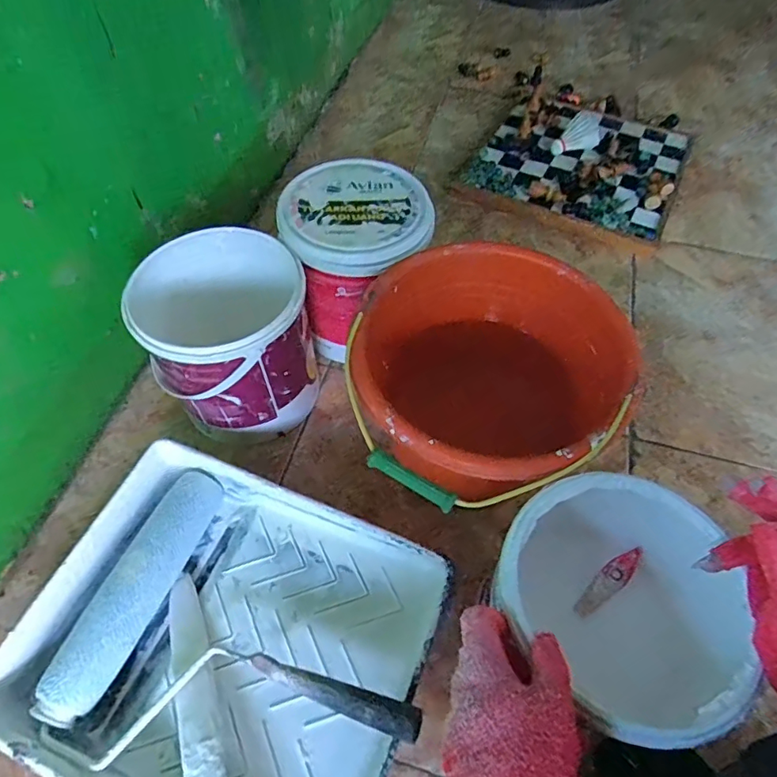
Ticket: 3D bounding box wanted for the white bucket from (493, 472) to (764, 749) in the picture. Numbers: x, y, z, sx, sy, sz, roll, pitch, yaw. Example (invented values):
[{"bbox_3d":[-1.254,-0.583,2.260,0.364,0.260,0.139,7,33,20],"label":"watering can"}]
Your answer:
[{"bbox_3d":[0.171,0.185,0.433,0.174,0.166,0.168,0,57,-1],"label":"white bucket"}]

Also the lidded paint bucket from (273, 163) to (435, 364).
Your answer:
[{"bbox_3d":[-0.039,-0.153,0.675,0.171,0.199,0.173,0,56,0],"label":"lidded paint bucket"}]

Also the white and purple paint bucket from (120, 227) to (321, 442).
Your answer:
[{"bbox_3d":[-0.185,-0.057,0.613,0.176,0.188,0.184,0,56,0],"label":"white and purple paint bucket"}]

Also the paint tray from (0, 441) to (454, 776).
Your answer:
[{"bbox_3d":[-0.147,0.238,0.491,0.345,0.072,0.282,19,58,11],"label":"paint tray"}]

